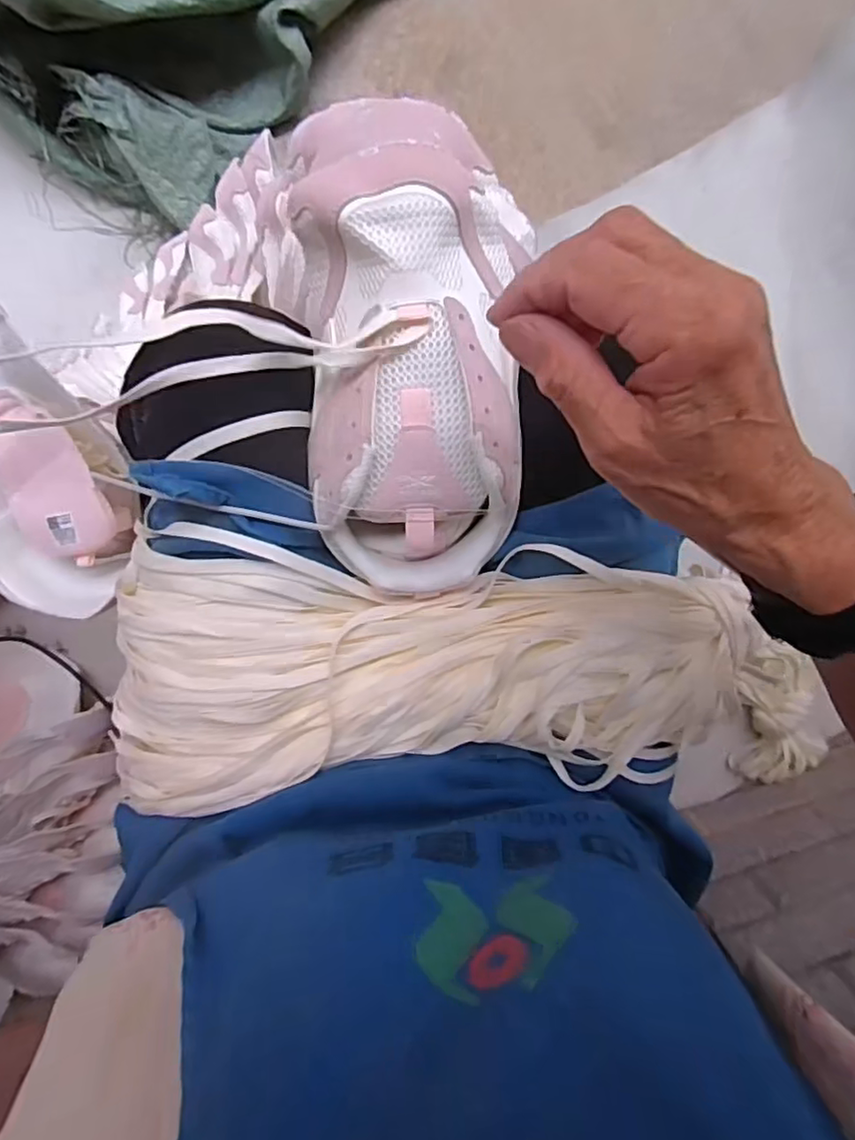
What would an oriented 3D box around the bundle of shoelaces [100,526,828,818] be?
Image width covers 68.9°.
[{"bbox_3d":[0.019,0.072,0.365,0.405,0.049,0.165,3,98,-4],"label":"bundle of shoelaces"}]

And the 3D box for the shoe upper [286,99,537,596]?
[{"bbox_3d":[-0.005,-0.121,0.344,0.121,0.066,0.261,-3,98,-4],"label":"shoe upper"}]

